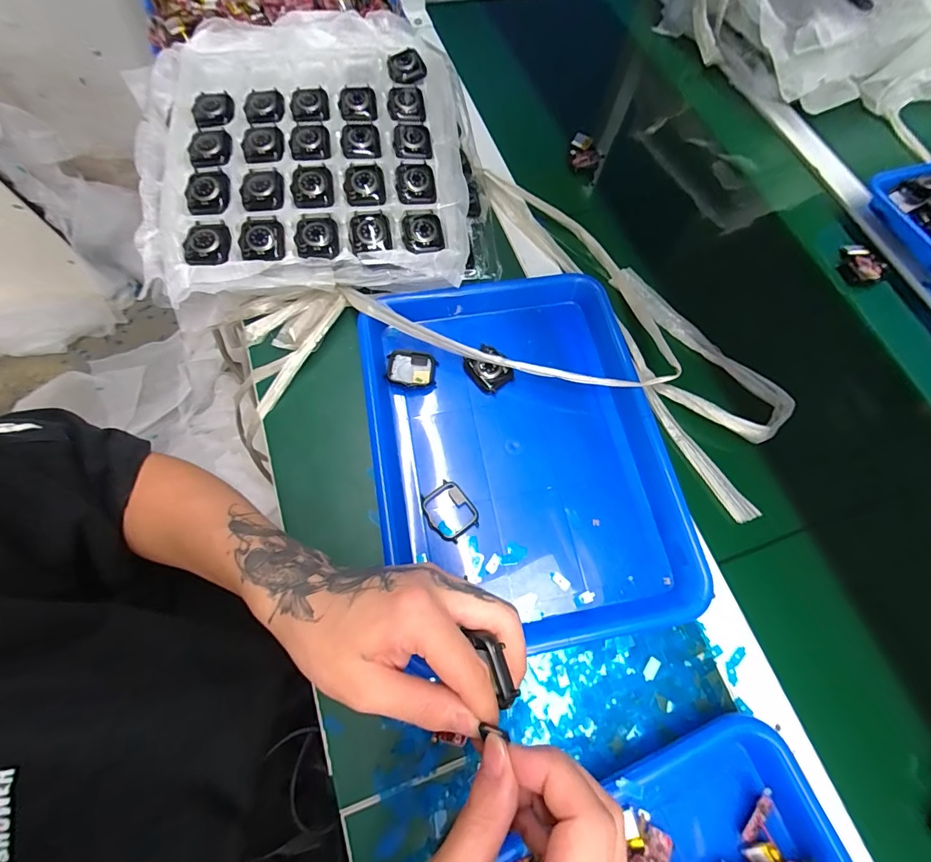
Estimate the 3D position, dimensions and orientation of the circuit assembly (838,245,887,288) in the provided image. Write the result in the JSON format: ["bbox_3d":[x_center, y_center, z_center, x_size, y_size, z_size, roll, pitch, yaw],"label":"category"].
[{"bbox_3d":[0.465,-0.195,0.496,0.029,0.020,0.053,-20,71,-10],"label":"circuit assembly"}]

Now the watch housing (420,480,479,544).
[{"bbox_3d":[-0.013,0.069,0.360,0.040,0.006,0.047,-31,73,-13],"label":"watch housing"}]

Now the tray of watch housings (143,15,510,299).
[{"bbox_3d":[-0.159,-0.295,0.453,0.328,0.073,0.359,-10,69,-6],"label":"tray of watch housings"}]

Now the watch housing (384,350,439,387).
[{"bbox_3d":[-0.053,-0.059,0.408,0.048,0.010,0.036,4,69,-1],"label":"watch housing"}]

